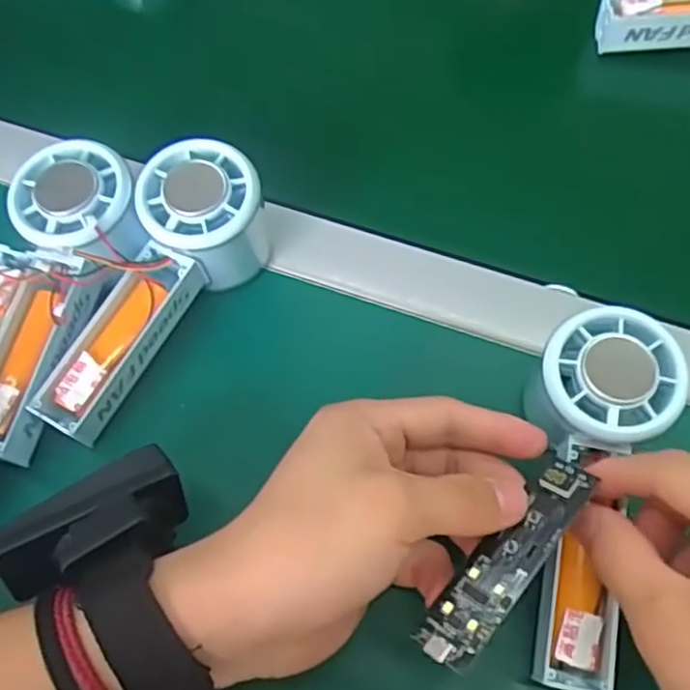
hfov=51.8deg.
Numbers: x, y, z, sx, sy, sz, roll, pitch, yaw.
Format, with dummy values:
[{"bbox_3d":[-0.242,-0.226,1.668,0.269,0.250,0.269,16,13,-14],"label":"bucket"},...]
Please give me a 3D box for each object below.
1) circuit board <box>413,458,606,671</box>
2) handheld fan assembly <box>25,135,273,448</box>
[{"bbox_3d":[0.060,0.078,0.263,0.022,0.008,0.090,27,62,36],"label":"circuit board"},{"bbox_3d":[-0.092,-0.024,0.349,0.056,0.055,0.153,28,81,13],"label":"handheld fan assembly"}]

